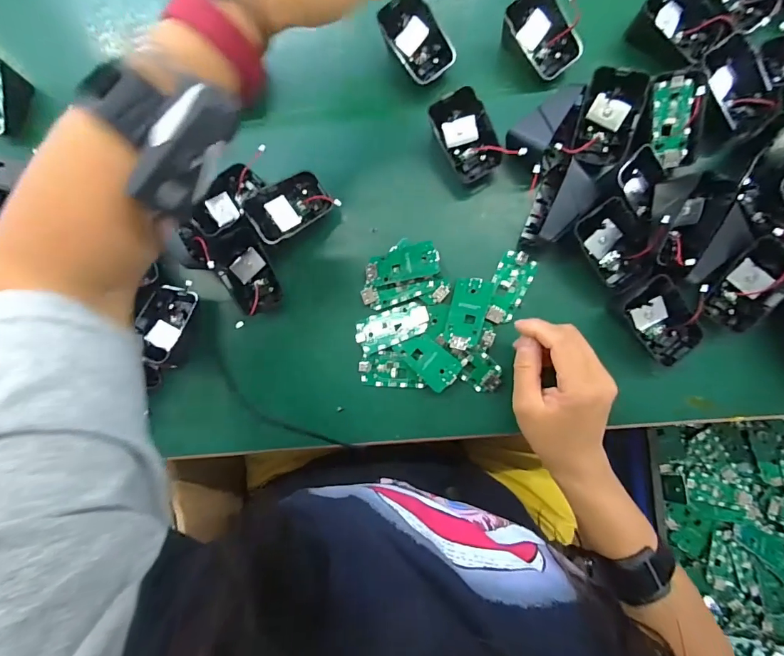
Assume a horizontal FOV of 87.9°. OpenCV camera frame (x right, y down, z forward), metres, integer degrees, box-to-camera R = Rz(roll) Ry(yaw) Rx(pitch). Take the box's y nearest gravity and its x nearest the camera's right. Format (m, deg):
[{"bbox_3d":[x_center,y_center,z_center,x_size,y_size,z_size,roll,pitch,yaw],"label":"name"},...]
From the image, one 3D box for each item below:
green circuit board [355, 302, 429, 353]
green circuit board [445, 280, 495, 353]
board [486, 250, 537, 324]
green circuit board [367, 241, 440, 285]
[{"bbox_3d":[0.000,-0.001,0.355,0.063,0.006,0.031,-19,83,2],"label":"green circuit board"},{"bbox_3d":[0.065,-0.012,0.346,0.031,0.004,0.062,9,75,20],"label":"green circuit board"},{"bbox_3d":[0.102,-0.035,0.351,0.030,0.004,0.064,24,86,6],"label":"board"},{"bbox_3d":[0.008,-0.055,0.355,0.063,0.013,0.028,-11,83,3],"label":"green circuit board"}]

